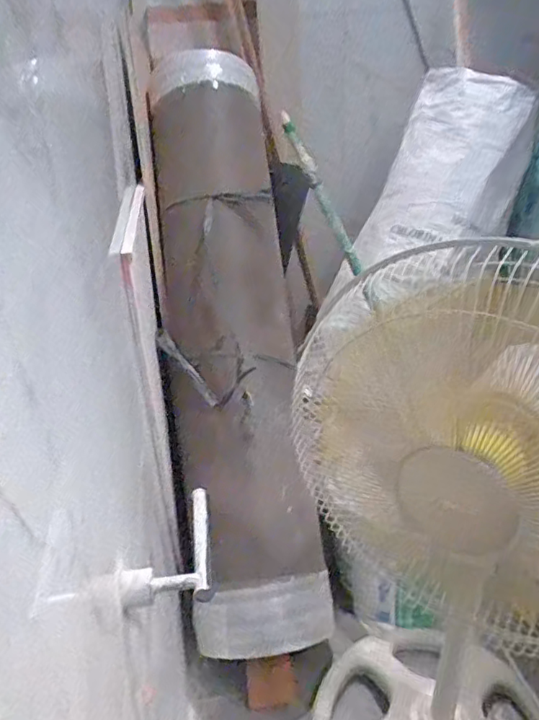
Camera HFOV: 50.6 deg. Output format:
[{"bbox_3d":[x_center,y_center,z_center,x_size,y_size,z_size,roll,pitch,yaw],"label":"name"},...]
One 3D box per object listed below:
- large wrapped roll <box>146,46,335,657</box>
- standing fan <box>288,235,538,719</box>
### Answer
[{"bbox_3d":[-0.087,-0.091,1.207,0.281,0.290,1.298,-5,73,-2],"label":"large wrapped roll"},{"bbox_3d":[0.217,0.279,0.758,0.337,0.899,0.360,-8,29,-7],"label":"standing fan"}]

